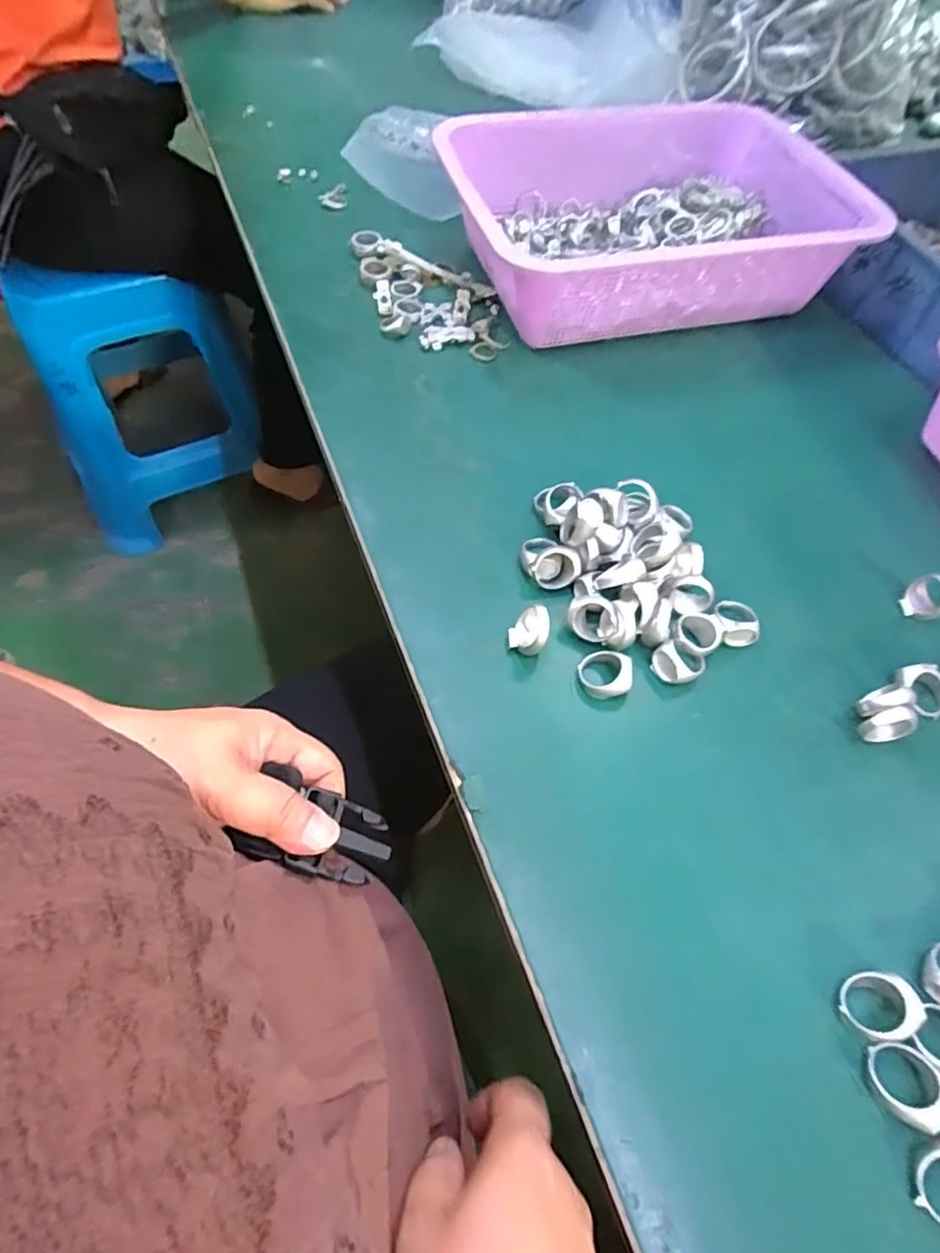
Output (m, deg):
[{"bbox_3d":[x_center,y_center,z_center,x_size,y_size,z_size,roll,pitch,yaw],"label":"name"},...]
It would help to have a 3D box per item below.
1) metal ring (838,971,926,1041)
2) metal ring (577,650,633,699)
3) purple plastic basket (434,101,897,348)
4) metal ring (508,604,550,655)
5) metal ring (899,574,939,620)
[{"bbox_3d":[0.162,0.150,0.249,0.025,0.016,0.023,1,59,-2],"label":"metal ring"},{"bbox_3d":[0.070,0.024,0.324,0.024,0.014,0.025,1,59,-2],"label":"metal ring"},{"bbox_3d":[0.148,-0.324,0.500,0.296,0.079,0.218,-13,61,-10],"label":"purple plastic basket"},{"bbox_3d":[0.031,0.002,0.330,0.020,0.023,0.021,1,59,-2],"label":"metal ring"},{"bbox_3d":[0.263,-0.016,0.359,0.013,0.029,0.023,2,46,-34],"label":"metal ring"}]

